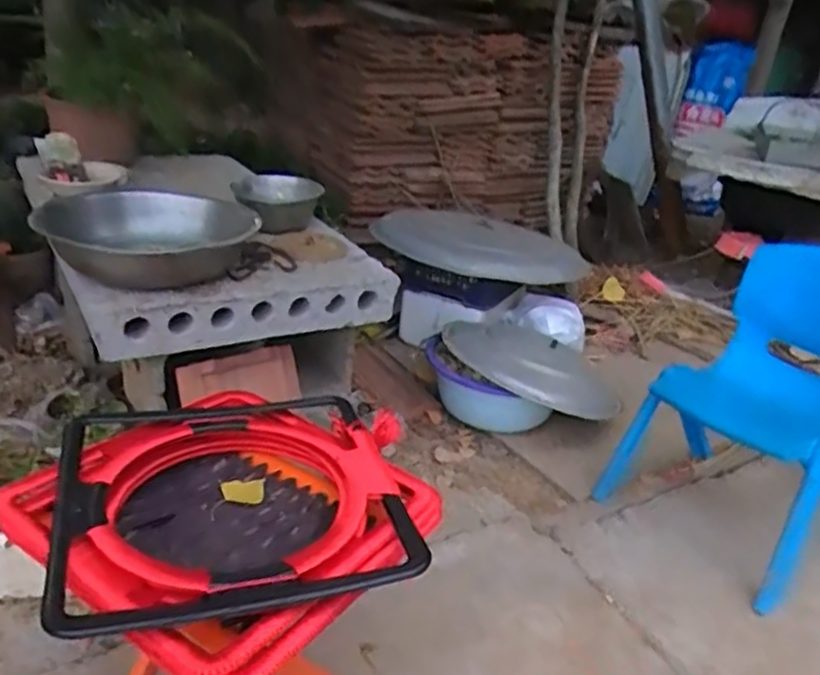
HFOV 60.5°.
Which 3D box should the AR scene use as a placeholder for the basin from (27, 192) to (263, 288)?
[{"bbox_3d":[-0.415,-0.154,1.106,0.318,0.084,0.325,4,27,-2],"label":"basin"}]

